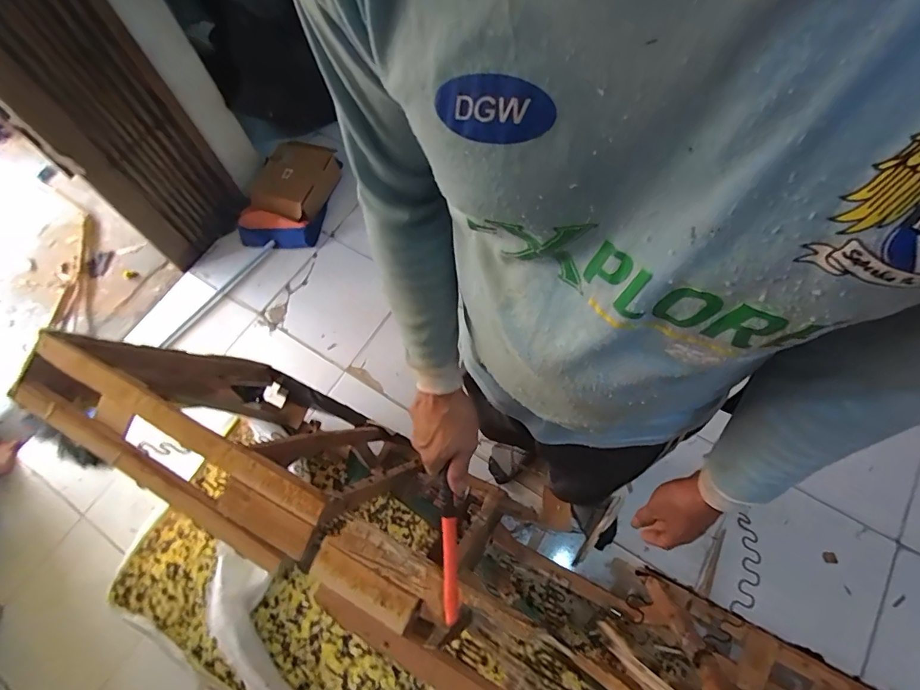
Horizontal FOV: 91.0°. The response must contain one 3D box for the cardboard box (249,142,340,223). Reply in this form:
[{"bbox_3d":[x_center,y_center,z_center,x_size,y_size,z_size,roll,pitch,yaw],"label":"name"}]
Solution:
[{"bbox_3d":[-0.630,-0.634,1.754,0.258,0.100,0.345,18,68,10],"label":"cardboard box"}]

